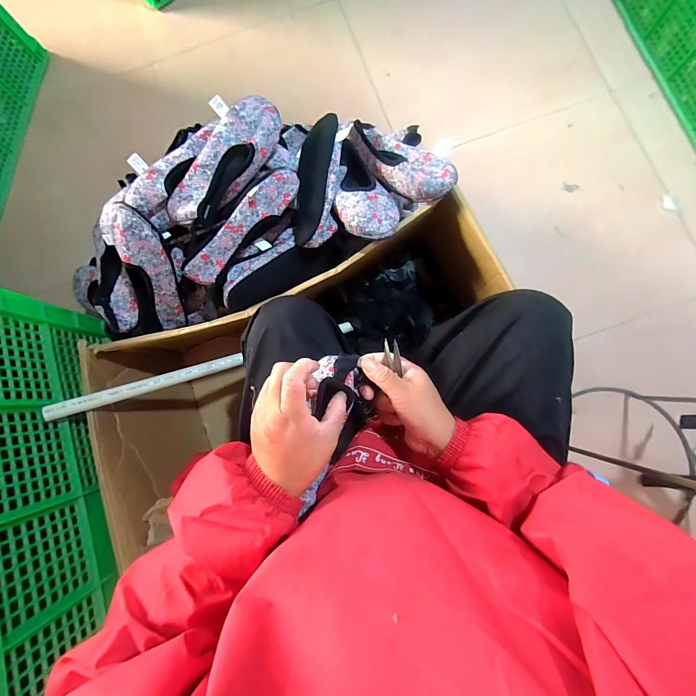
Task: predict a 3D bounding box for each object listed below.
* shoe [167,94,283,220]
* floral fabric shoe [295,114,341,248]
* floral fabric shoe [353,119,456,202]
[{"bbox_3d":[-0.217,-0.325,0.581,0.088,0.061,0.259,37,85,7],"label":"shoe"},{"bbox_3d":[-0.055,-0.300,0.603,0.087,0.062,0.245,-1,82,3],"label":"floral fabric shoe"},{"bbox_3d":[0.096,-0.342,0.607,0.094,0.054,0.229,-40,65,-3],"label":"floral fabric shoe"}]

